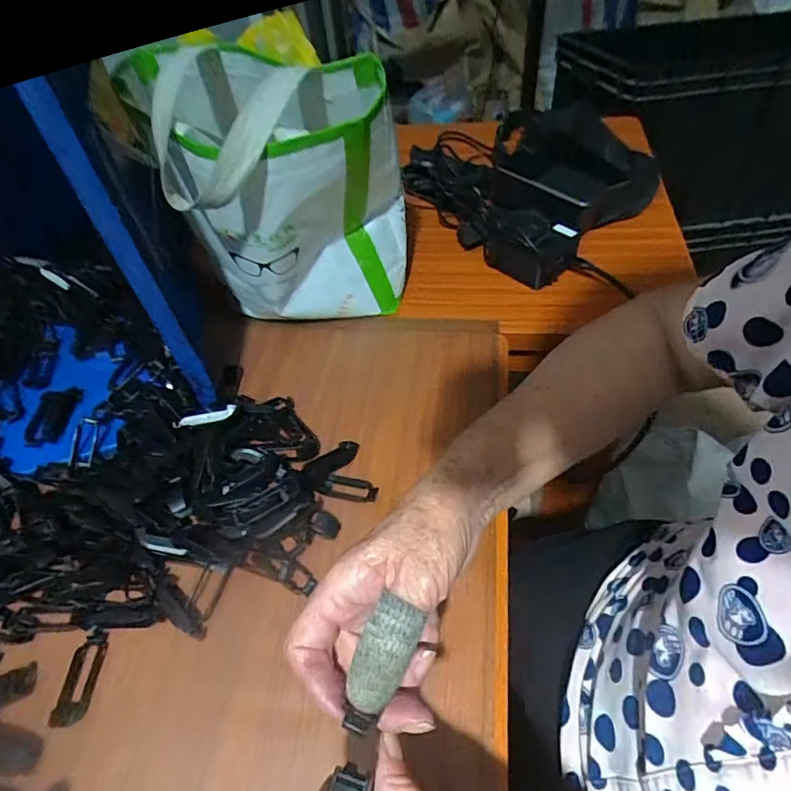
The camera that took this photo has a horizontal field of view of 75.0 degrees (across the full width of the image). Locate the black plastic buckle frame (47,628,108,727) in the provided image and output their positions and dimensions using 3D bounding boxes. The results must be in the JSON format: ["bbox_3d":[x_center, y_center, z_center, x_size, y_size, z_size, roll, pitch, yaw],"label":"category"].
[{"bbox_3d":[-0.217,0.194,0.356,0.022,0.006,0.058,-4,50,1],"label":"black plastic buckle frame"}]

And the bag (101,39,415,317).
[{"bbox_3d":[-0.087,-0.159,0.463,0.183,0.239,0.142,0,50,4],"label":"bag"}]

